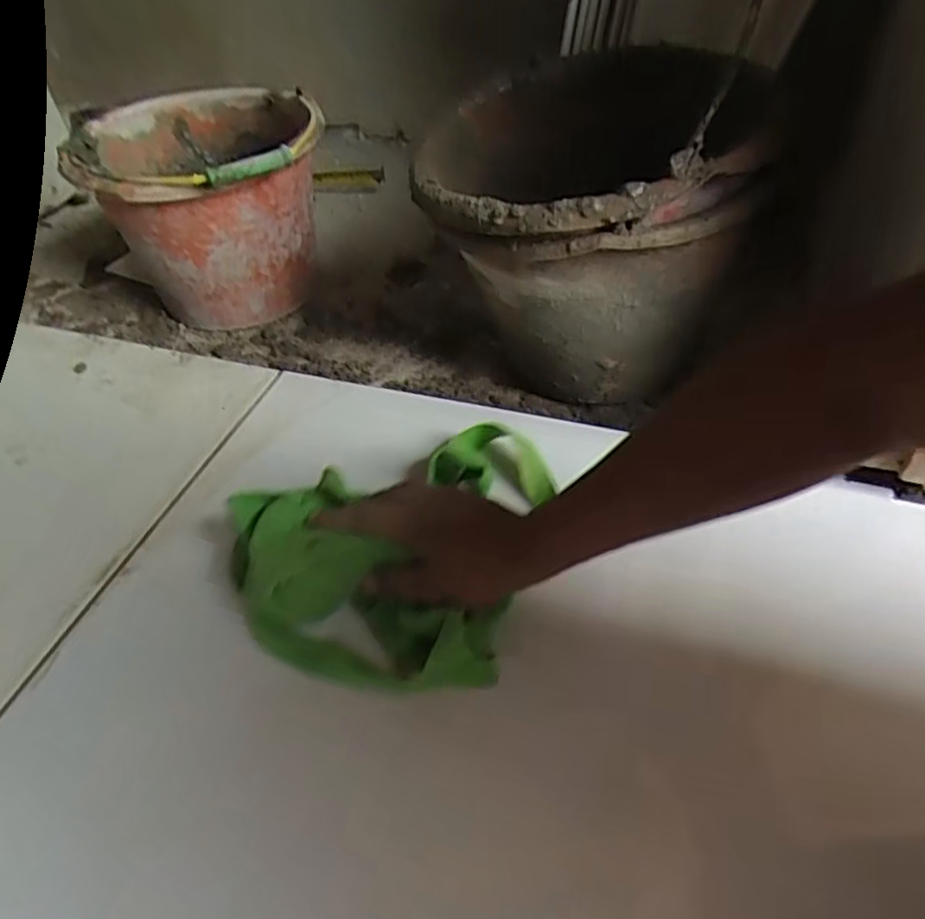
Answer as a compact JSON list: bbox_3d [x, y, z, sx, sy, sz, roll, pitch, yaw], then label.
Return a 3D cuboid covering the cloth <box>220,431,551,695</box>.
[{"bbox_3d":[-0.050,0.042,0.505,0.198,0.061,0.231,11,44,16],"label":"cloth"}]

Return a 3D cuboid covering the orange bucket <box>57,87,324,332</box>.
[{"bbox_3d":[-0.282,-0.287,0.807,0.257,0.205,0.316,-9,45,-4],"label":"orange bucket"}]

